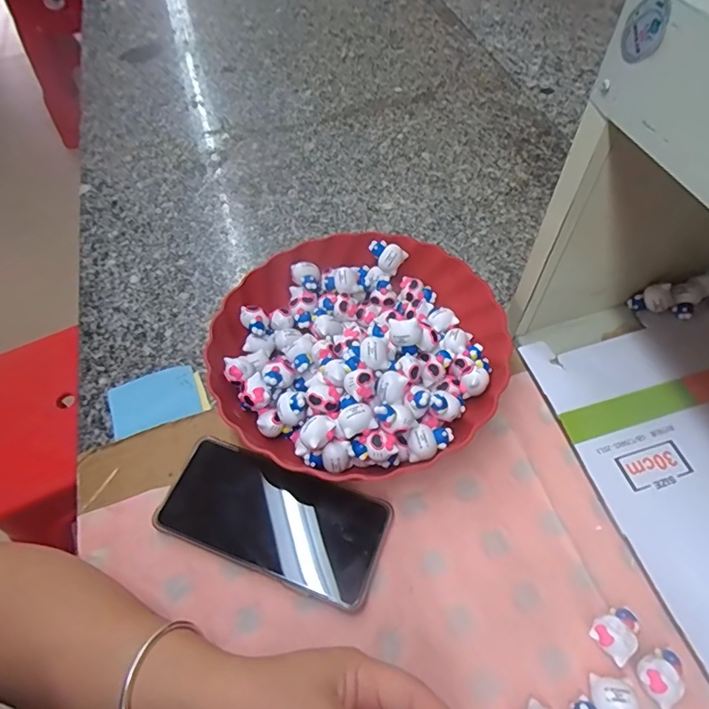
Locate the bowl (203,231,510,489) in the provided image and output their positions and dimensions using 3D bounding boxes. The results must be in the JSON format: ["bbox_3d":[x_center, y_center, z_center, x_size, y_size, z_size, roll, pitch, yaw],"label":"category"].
[{"bbox_3d":[0.001,-0.010,0.423,0.235,0.068,0.238,-2,55,2],"label":"bowl"}]

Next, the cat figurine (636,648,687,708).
[{"bbox_3d":[0.193,0.198,0.303,0.032,0.015,0.027,-24,58,-13],"label":"cat figurine"}]

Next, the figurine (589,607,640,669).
[{"bbox_3d":[0.168,0.177,0.315,0.031,0.015,0.025,-35,61,-19],"label":"figurine"}]

